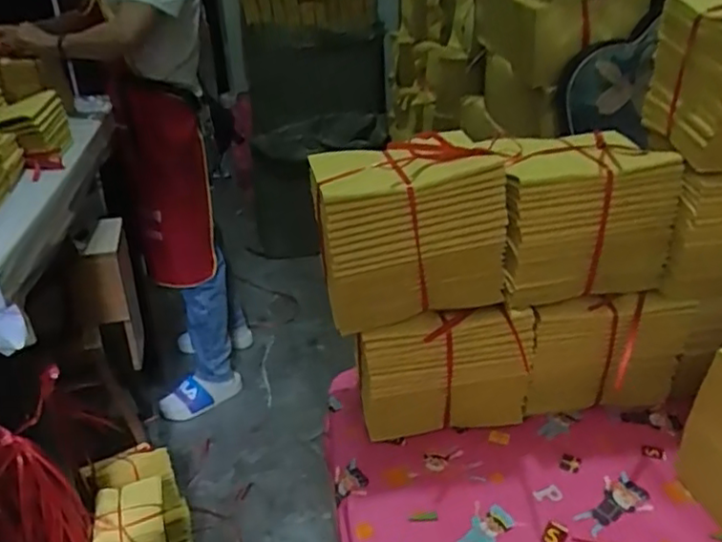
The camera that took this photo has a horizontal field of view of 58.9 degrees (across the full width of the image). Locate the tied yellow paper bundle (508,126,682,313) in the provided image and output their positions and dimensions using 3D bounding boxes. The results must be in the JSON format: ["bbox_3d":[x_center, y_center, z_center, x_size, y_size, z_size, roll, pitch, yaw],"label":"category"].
[{"bbox_3d":[0.211,-0.056,0.627,0.165,0.130,0.106,-4,29,-3],"label":"tied yellow paper bundle"}]

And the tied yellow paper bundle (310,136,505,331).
[{"bbox_3d":[0.043,-0.043,0.601,0.166,0.146,0.096,-5,29,-6],"label":"tied yellow paper bundle"}]

